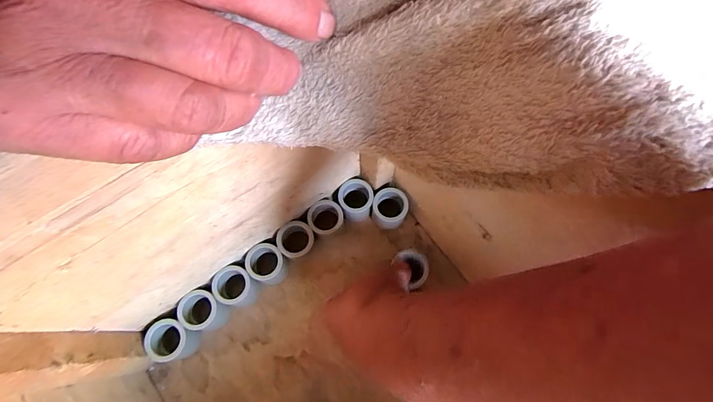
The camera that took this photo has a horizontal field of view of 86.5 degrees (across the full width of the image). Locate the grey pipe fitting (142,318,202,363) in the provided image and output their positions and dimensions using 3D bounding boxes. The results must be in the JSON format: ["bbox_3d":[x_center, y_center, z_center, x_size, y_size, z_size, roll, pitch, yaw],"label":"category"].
[{"bbox_3d":[-0.152,0.117,0.318,0.033,0.037,0.031,0,71,0],"label":"grey pipe fitting"}]

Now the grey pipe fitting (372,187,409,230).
[{"bbox_3d":[0.030,0.008,0.351,0.030,0.036,0.030,0,71,0],"label":"grey pipe fitting"}]

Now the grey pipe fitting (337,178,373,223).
[{"bbox_3d":[-0.001,0.001,0.354,0.030,0.037,0.031,-1,71,0],"label":"grey pipe fitting"}]

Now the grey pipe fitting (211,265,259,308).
[{"bbox_3d":[-0.103,0.076,0.331,0.034,0.037,0.030,28,73,9],"label":"grey pipe fitting"}]

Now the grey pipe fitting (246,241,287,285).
[{"bbox_3d":[-0.078,0.057,0.336,0.030,0.038,0.031,0,71,0],"label":"grey pipe fitting"}]

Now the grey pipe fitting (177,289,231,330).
[{"bbox_3d":[-0.129,0.094,0.325,0.032,0.038,0.030,9,71,3],"label":"grey pipe fitting"}]

